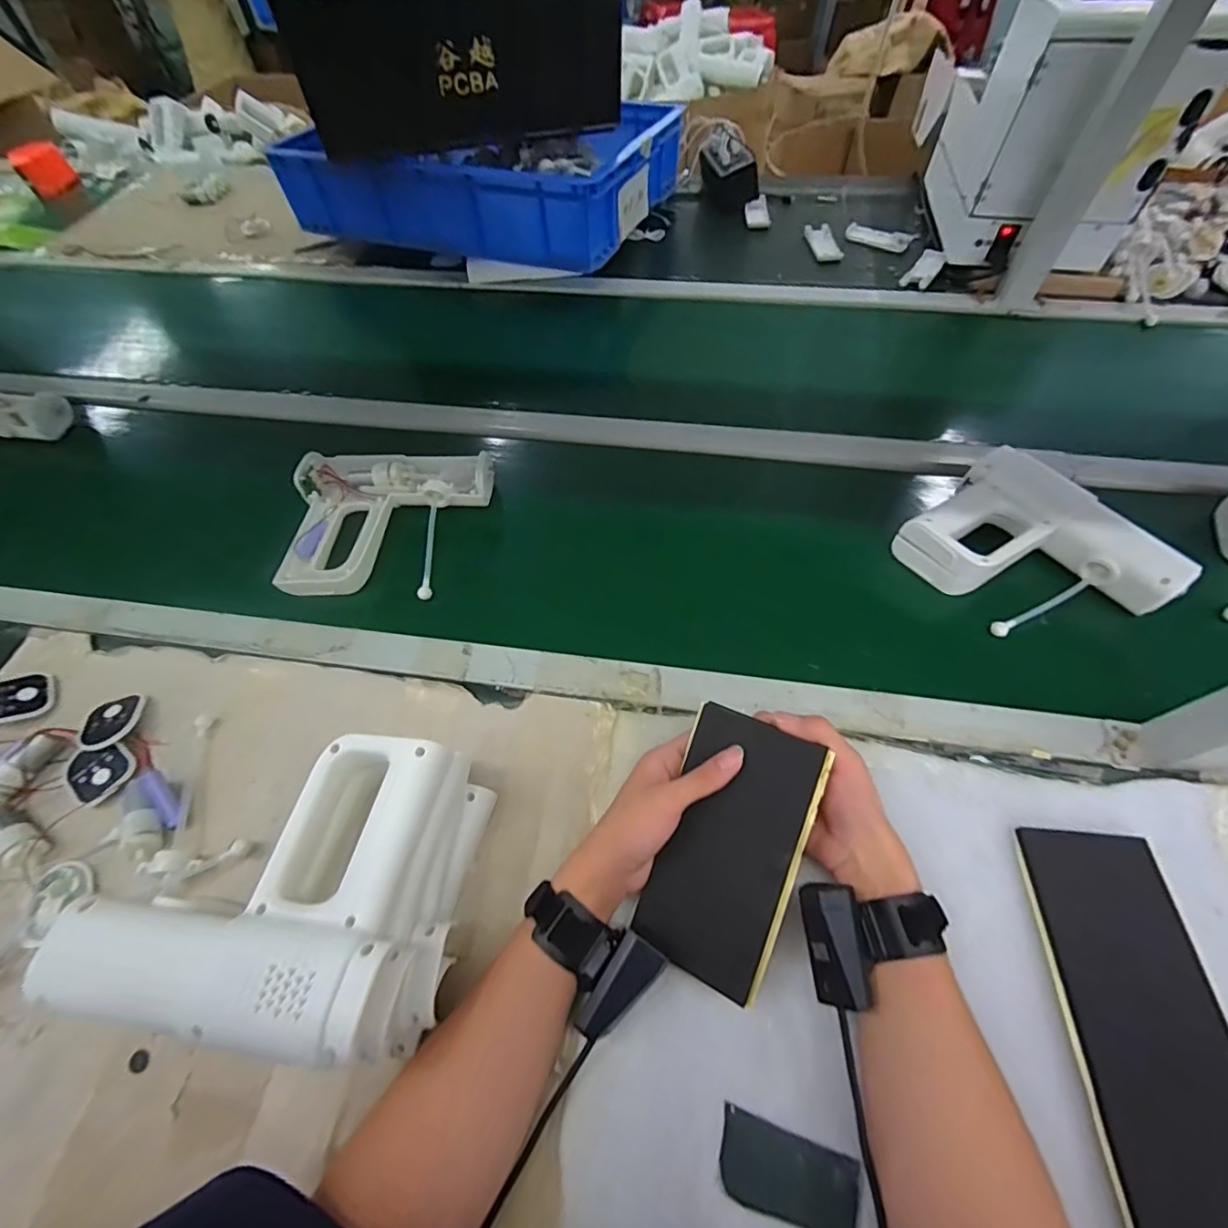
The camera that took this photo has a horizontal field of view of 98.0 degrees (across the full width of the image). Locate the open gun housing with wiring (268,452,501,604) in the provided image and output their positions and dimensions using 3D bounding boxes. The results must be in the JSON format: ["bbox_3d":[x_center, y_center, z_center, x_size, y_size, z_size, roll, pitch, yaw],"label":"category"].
[{"bbox_3d":[-0.250,-0.102,0.596,0.218,0.051,0.180,1,58,4],"label":"open gun housing with wiring"}]

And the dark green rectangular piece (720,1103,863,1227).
[{"bbox_3d":[0.109,0.349,0.332,0.085,0.004,0.041,18,59,8],"label":"dark green rectangular piece"}]

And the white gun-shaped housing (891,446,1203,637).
[{"bbox_3d":[0.421,-0.061,0.534,0.178,0.054,0.209,-32,61,-16],"label":"white gun-shaped housing"}]

